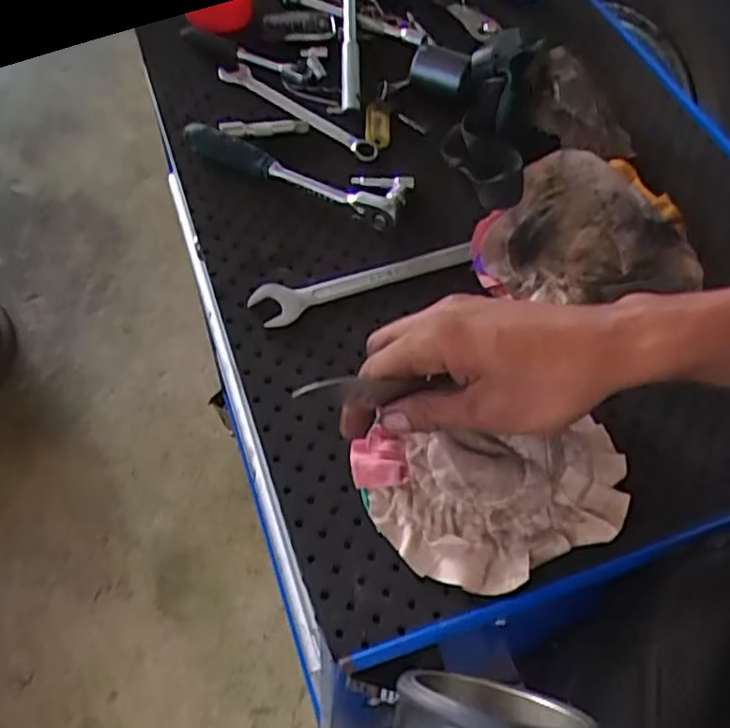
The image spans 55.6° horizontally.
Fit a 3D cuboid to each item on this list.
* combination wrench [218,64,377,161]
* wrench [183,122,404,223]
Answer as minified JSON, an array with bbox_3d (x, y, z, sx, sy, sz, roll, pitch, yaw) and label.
[{"bbox_3d":[-0.059,-0.228,0.621,0.177,0.012,0.026,34,61,16],"label":"combination wrench"},{"bbox_3d":[-0.058,-0.162,0.563,0.193,0.022,0.039,21,59,10],"label":"wrench"}]

